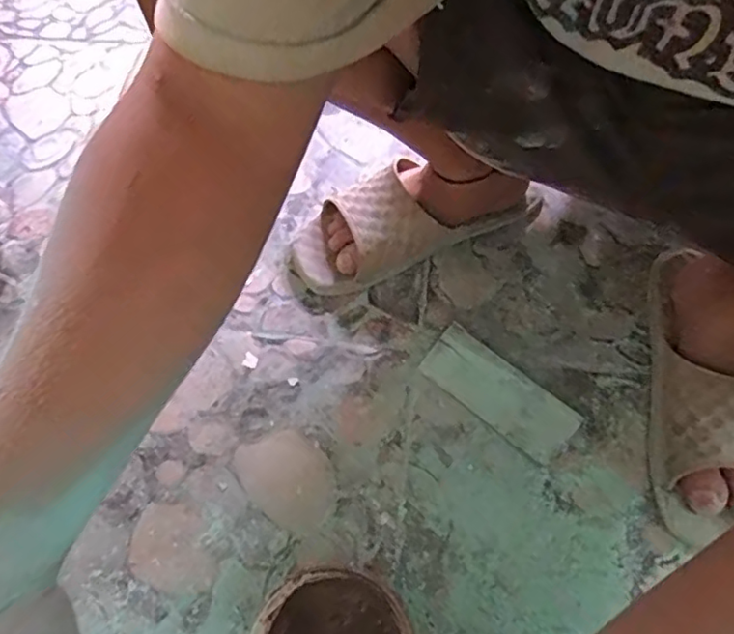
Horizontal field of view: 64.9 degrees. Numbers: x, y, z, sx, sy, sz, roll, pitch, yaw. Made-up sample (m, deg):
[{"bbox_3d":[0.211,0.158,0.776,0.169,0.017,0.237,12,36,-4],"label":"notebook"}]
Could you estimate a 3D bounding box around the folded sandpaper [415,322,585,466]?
[{"bbox_3d":[0.116,0.065,0.512,0.138,0.012,0.057,38,70,21],"label":"folded sandpaper"}]

